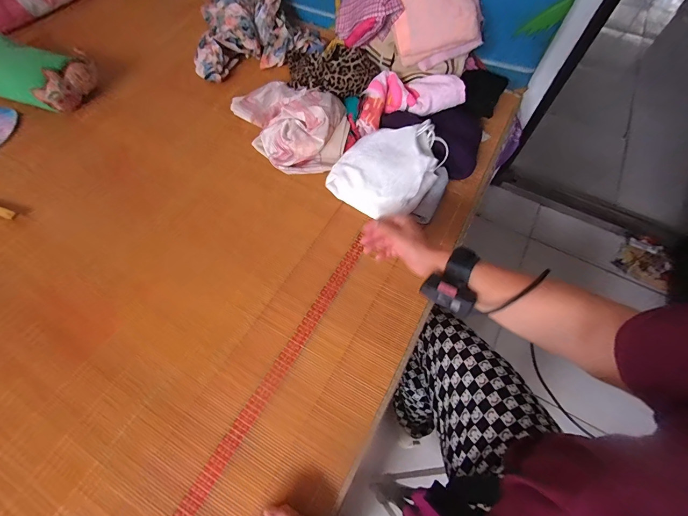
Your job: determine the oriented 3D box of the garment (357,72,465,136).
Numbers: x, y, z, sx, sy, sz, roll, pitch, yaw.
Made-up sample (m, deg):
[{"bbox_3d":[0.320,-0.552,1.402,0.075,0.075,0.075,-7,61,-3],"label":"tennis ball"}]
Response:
[{"bbox_3d":[0.138,-0.364,0.695,0.221,0.078,0.104,-11,64,-4],"label":"garment"}]

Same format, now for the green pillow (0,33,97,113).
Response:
[{"bbox_3d":[-0.822,-0.479,0.776,0.374,0.085,0.157,18,65,10],"label":"green pillow"}]

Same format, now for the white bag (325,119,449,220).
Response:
[{"bbox_3d":[0.093,-0.191,0.634,0.185,0.071,0.200,30,68,15],"label":"white bag"}]

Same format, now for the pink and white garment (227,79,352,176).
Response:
[{"bbox_3d":[-0.136,-0.319,0.693,0.323,0.081,0.199,32,64,15],"label":"pink and white garment"}]

